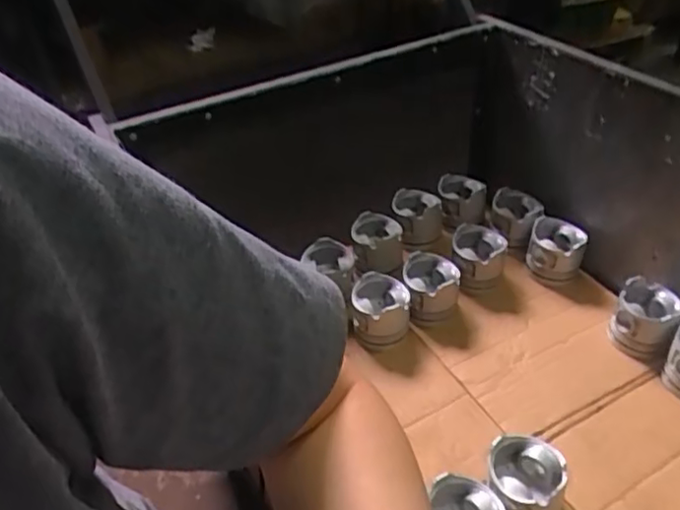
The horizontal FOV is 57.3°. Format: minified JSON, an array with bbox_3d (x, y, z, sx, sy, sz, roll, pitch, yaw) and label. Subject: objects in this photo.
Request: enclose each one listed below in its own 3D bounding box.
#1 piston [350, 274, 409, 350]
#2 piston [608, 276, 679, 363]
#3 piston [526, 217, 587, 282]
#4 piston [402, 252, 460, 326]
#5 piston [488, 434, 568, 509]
[{"bbox_3d":[0.066,0.096,1.015,0.089,0.099,0.094,-3,40,2],"label":"piston"},{"bbox_3d":[0.480,0.097,0.974,0.094,0.098,0.095,-3,40,2],"label":"piston"},{"bbox_3d":[0.385,-0.014,1.106,0.093,0.067,0.099,14,43,21],"label":"piston"},{"bbox_3d":[0.154,0.058,1.052,0.088,0.093,0.084,-3,40,2],"label":"piston"},{"bbox_3d":[0.232,0.289,0.781,0.094,0.081,0.097,-3,40,2],"label":"piston"}]

